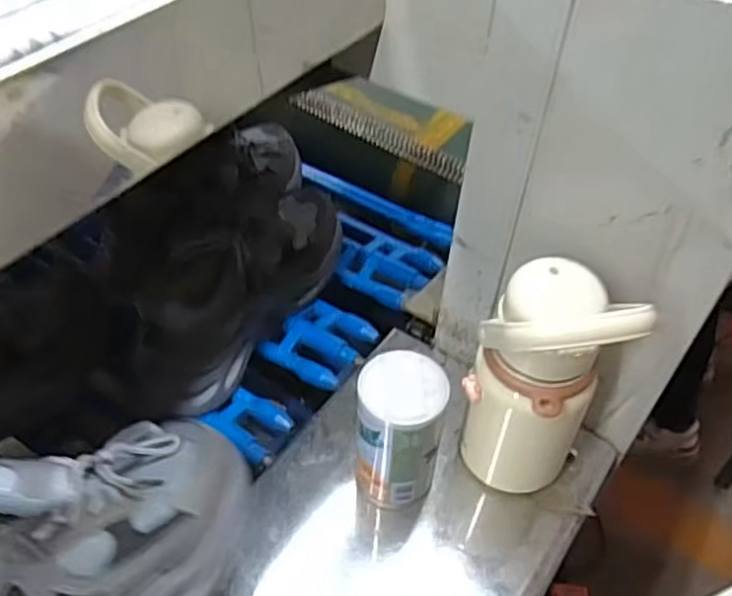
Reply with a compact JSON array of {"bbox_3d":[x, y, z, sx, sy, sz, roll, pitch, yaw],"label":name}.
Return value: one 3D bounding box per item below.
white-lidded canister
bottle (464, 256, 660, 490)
[{"bbox_3d":[0.024,0.106,0.550,0.068,0.130,0.059,3,47,-1],"label":"white-lidded canister"},{"bbox_3d":[0.121,0.069,0.527,0.091,0.210,0.082,-15,50,-17],"label":"bottle"}]

